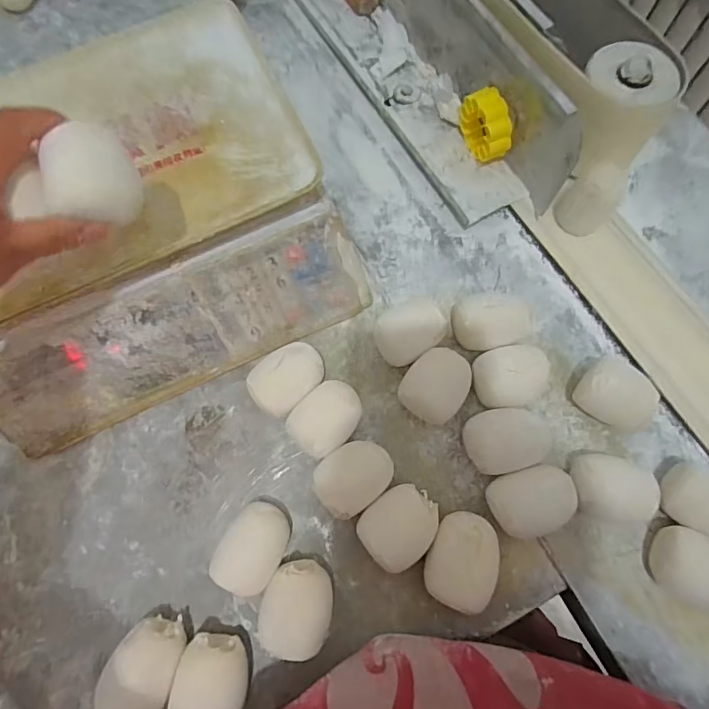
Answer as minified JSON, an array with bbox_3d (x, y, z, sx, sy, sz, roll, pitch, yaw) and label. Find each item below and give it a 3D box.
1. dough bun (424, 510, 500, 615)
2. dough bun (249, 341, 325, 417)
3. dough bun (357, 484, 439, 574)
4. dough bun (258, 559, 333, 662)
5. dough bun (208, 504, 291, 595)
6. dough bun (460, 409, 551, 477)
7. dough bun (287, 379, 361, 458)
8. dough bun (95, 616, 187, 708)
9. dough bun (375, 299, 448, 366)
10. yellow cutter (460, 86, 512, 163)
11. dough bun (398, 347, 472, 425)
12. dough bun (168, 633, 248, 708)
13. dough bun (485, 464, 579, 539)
[{"bbox_3d":[0.084,0.159,0.367,0.050,0.044,0.067,22,75,9],"label":"dough bun"},{"bbox_3d":[-0.056,0.021,0.408,0.047,0.044,0.063,42,78,12],"label":"dough bun"},{"bbox_3d":[0.034,0.135,0.370,0.064,0.043,0.053,-40,75,-10],"label":"dough bun"},{"bbox_3d":[-0.043,0.189,0.356,0.051,0.042,0.061,6,73,4],"label":"dough bun"},{"bbox_3d":[-0.079,0.152,0.375,0.046,0.034,0.064,23,75,9],"label":"dough bun"},{"bbox_3d":[0.124,0.071,0.387,0.065,0.039,0.048,-11,73,-1],"label":"dough bun"},{"bbox_3d":[-0.024,0.056,0.399,0.049,0.037,0.064,40,78,11],"label":"dough bun"},{"bbox_3d":[-0.151,0.228,0.346,0.047,0.047,0.062,10,73,5],"label":"dough bun"},{"bbox_3d":[0.049,-0.019,0.414,0.059,0.051,0.043,-30,74,-7],"label":"dough bun"},{"bbox_3d":[0.128,-0.220,0.458,0.020,0.065,0.062,-26,74,-6],"label":"yellow cutter"},{"bbox_3d":[0.069,0.028,0.404,0.053,0.037,0.062,32,77,11],"label":"dough bun"},{"bbox_3d":[-0.103,0.238,0.343,0.050,0.044,0.061,6,73,4],"label":"dough bun"},{"bbox_3d":[0.142,0.118,0.378,0.063,0.035,0.050,-14,73,-2],"label":"dough bun"}]

